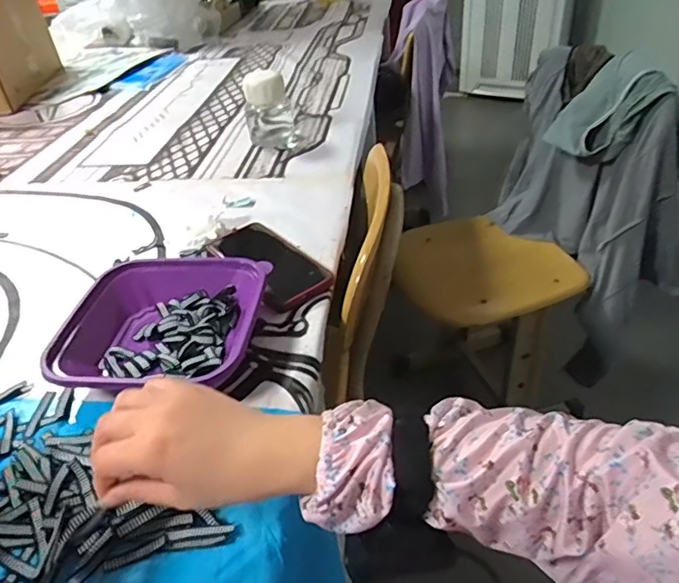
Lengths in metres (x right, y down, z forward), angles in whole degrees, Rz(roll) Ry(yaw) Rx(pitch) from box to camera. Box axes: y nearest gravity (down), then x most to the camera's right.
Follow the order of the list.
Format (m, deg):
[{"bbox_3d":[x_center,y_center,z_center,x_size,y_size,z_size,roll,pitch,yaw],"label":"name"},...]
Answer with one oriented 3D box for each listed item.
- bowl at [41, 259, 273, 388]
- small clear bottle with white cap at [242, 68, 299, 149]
[{"bbox_3d":[-0.176,0.033,0.560,0.191,0.047,0.196,-4,35,5],"label":"bowl"},{"bbox_3d":[-0.132,-0.337,1.011,0.088,0.125,0.082,-7,35,2],"label":"small clear bottle with white cap"}]

